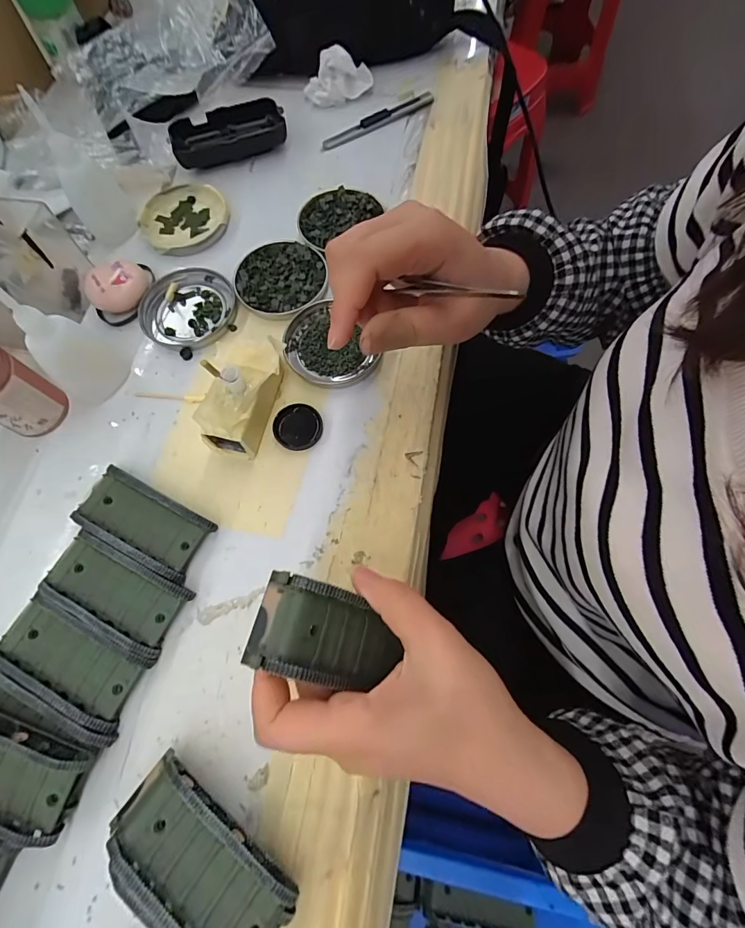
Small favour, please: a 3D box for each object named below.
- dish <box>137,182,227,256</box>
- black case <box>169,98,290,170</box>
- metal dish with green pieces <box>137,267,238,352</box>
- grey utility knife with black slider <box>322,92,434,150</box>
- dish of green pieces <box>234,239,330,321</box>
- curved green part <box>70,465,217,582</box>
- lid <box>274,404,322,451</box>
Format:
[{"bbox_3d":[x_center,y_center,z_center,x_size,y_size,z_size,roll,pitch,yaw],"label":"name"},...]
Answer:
[{"bbox_3d":[-0.175,-0.229,0.387,0.078,0.013,0.079,0,70,1],"label":"dish"},{"bbox_3d":[-0.143,-0.326,0.412,0.108,0.023,0.052,-22,71,-7],"label":"black case"},{"bbox_3d":[-0.155,-0.132,0.350,0.073,0.009,0.079,0,70,1],"label":"metal dish with green pieces"},{"bbox_3d":[0.008,-0.352,0.424,0.131,0.004,0.016,-34,73,-11],"label":"grey utility knife with black slider"},{"bbox_3d":[-0.078,-0.158,0.355,0.076,0.011,0.073,0,70,1],"label":"dish of green pieces"},{"bbox_3d":[-0.156,0.039,0.283,0.089,0.017,0.043,27,72,10],"label":"curved green part"},{"bbox_3d":[-0.056,-0.028,0.310,0.035,0.009,0.035,0,70,1],"label":"lid"}]

